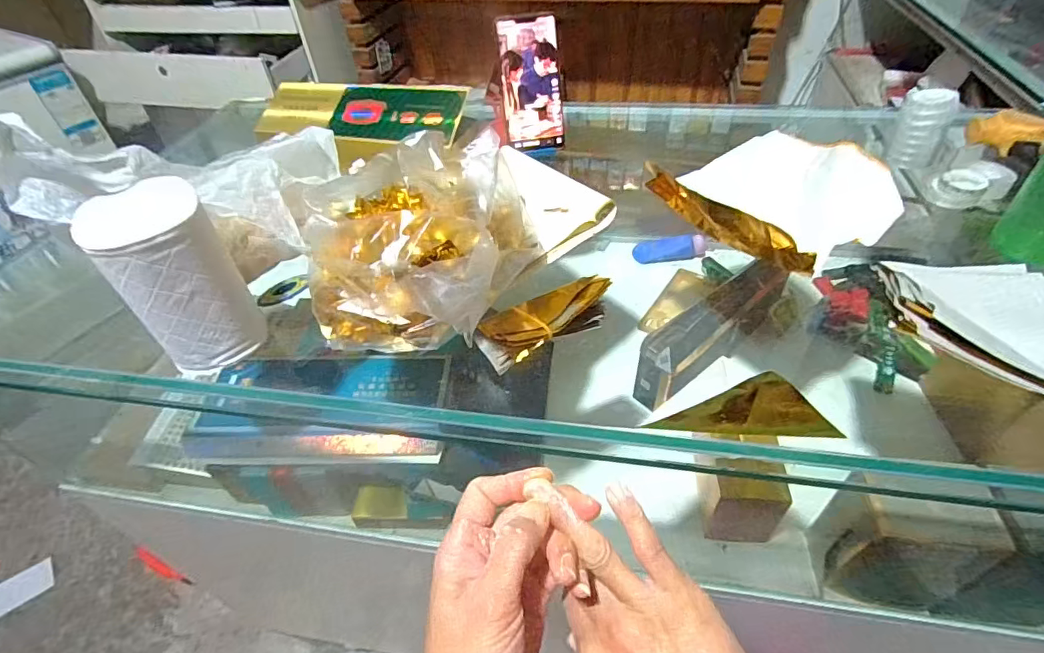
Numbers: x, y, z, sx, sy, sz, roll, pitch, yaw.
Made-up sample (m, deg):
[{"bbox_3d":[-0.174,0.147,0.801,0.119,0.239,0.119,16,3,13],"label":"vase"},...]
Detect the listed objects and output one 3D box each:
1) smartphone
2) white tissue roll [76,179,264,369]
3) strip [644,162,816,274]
[{"bbox_3d":[0.012,-0.294,0.621,0.074,0.149,0.009,-10,22,-6],"label":"smartphone"},{"bbox_3d":[-0.268,-0.040,0.403,0.073,0.123,0.085,-29,51,-23],"label":"white tissue roll"},{"bbox_3d":[0.187,-0.111,0.497,0.026,0.048,0.213,-21,48,-16],"label":"strip"}]

